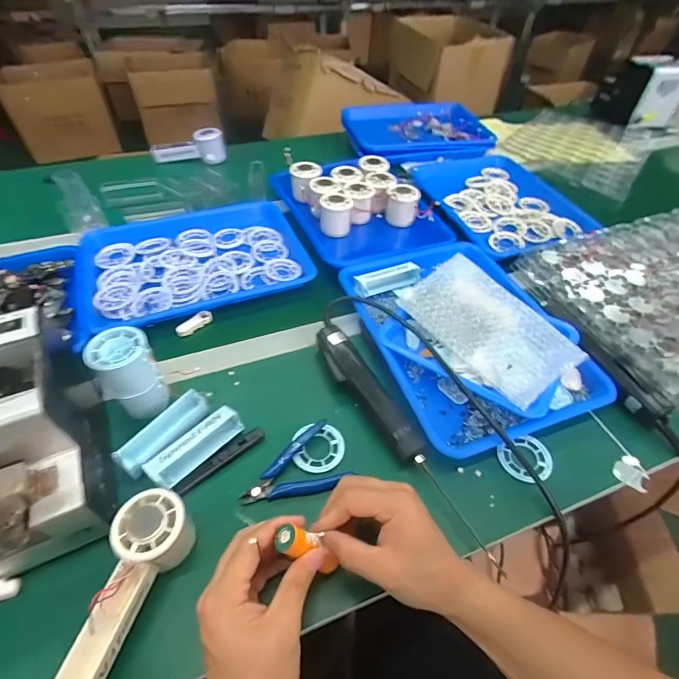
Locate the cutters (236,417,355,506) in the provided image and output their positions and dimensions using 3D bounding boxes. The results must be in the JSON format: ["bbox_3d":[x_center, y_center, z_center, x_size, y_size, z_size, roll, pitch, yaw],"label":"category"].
[{"bbox_3d":[-0.049,0.140,0.420,0.111,0.014,0.065,-24,54,-22],"label":"cutters"}]

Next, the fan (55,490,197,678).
[{"bbox_3d":[-0.181,0.207,0.327,0.053,0.057,0.146,18,50,13],"label":"fan"}]

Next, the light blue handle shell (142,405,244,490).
[{"bbox_3d":[-0.152,0.114,0.427,0.034,0.025,0.103,36,56,25],"label":"light blue handle shell"}]

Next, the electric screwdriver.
[{"bbox_3d":[0.060,0.095,0.453,0.048,0.030,0.319,-22,53,-21],"label":"electric screwdriver"}]

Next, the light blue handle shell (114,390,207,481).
[{"bbox_3d":[-0.191,0.102,0.436,0.027,0.032,0.104,26,52,19],"label":"light blue handle shell"}]

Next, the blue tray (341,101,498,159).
[{"bbox_3d":[0.188,-0.537,0.999,0.330,0.043,0.283,-6,49,-8],"label":"blue tray"}]

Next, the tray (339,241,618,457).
[{"bbox_3d":[0.170,-0.031,0.547,0.256,0.061,0.346,-14,51,-14],"label":"tray"}]

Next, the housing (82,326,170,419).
[{"bbox_3d":[-0.230,0.039,0.440,0.056,0.097,0.054,-25,54,-23],"label":"housing"}]

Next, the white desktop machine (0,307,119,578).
[{"bbox_3d":[-0.302,0.095,0.354,0.130,0.147,0.171,-18,52,-18],"label":"white desktop machine"}]

